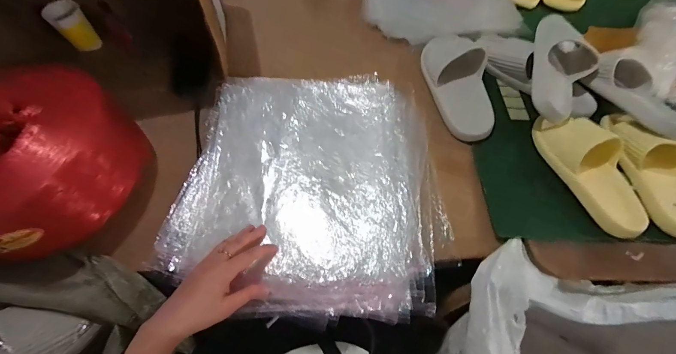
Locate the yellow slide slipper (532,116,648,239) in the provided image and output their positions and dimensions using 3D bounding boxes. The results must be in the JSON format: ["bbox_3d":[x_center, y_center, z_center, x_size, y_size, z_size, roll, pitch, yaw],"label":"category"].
[{"bbox_3d":[0.428,-0.020,0.495,0.098,0.065,0.239,-15,63,-8],"label":"yellow slide slipper"}]

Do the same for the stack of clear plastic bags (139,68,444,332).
[{"bbox_3d":[-0.041,-0.003,0.496,0.420,0.053,0.429,7,62,4],"label":"stack of clear plastic bags"}]

